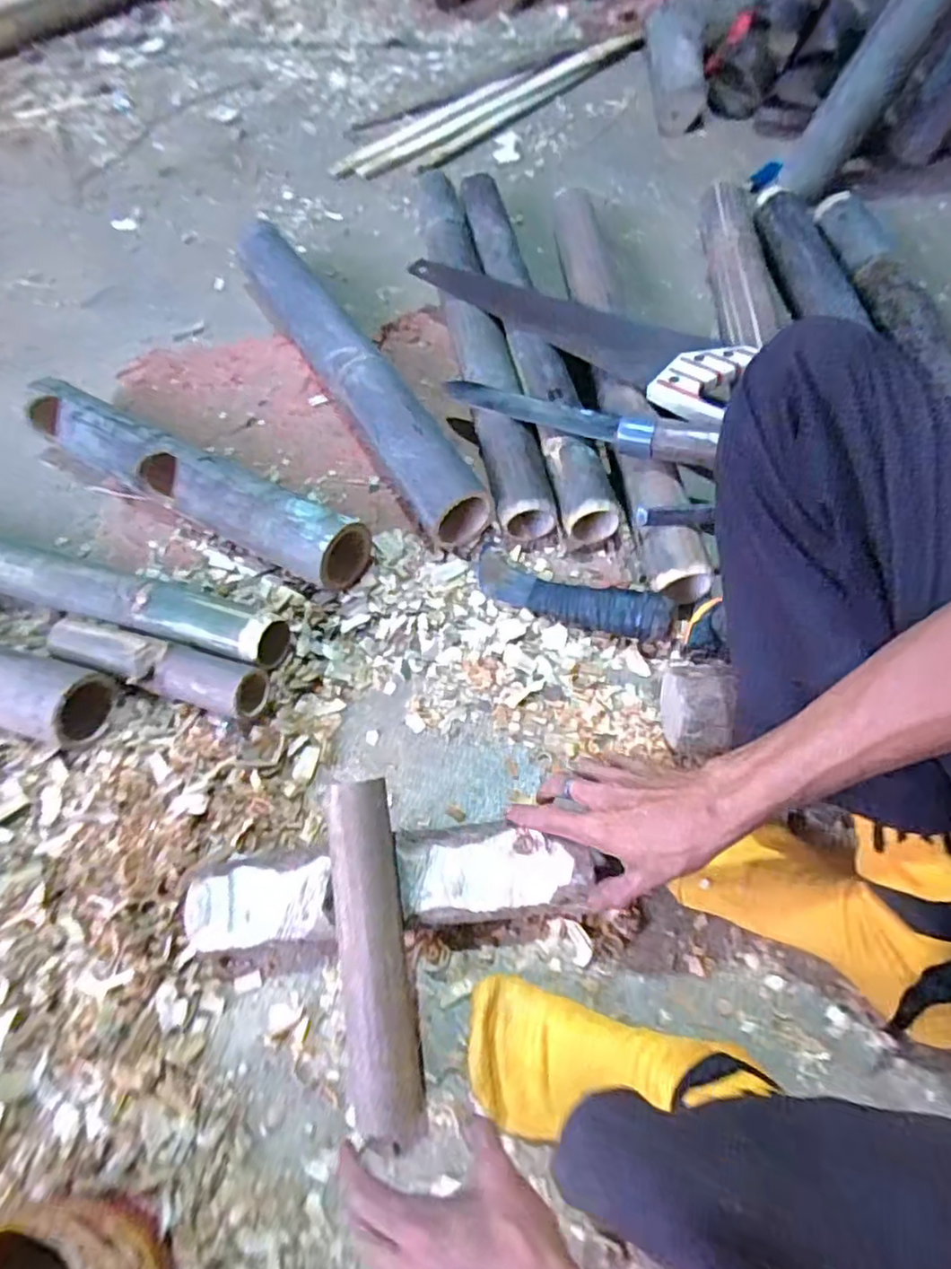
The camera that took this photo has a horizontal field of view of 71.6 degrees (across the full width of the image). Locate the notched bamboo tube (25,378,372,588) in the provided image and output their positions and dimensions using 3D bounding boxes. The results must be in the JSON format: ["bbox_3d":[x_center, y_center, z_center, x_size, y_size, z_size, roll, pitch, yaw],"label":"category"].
[{"bbox_3d":[-0.317,-0.163,0.724,0.449,0.082,0.070,26,66,17],"label":"notched bamboo tube"}]

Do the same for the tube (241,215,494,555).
[{"bbox_3d":[-0.158,-0.326,0.800,0.075,0.085,0.577,-29,63,-12],"label":"tube"}]

